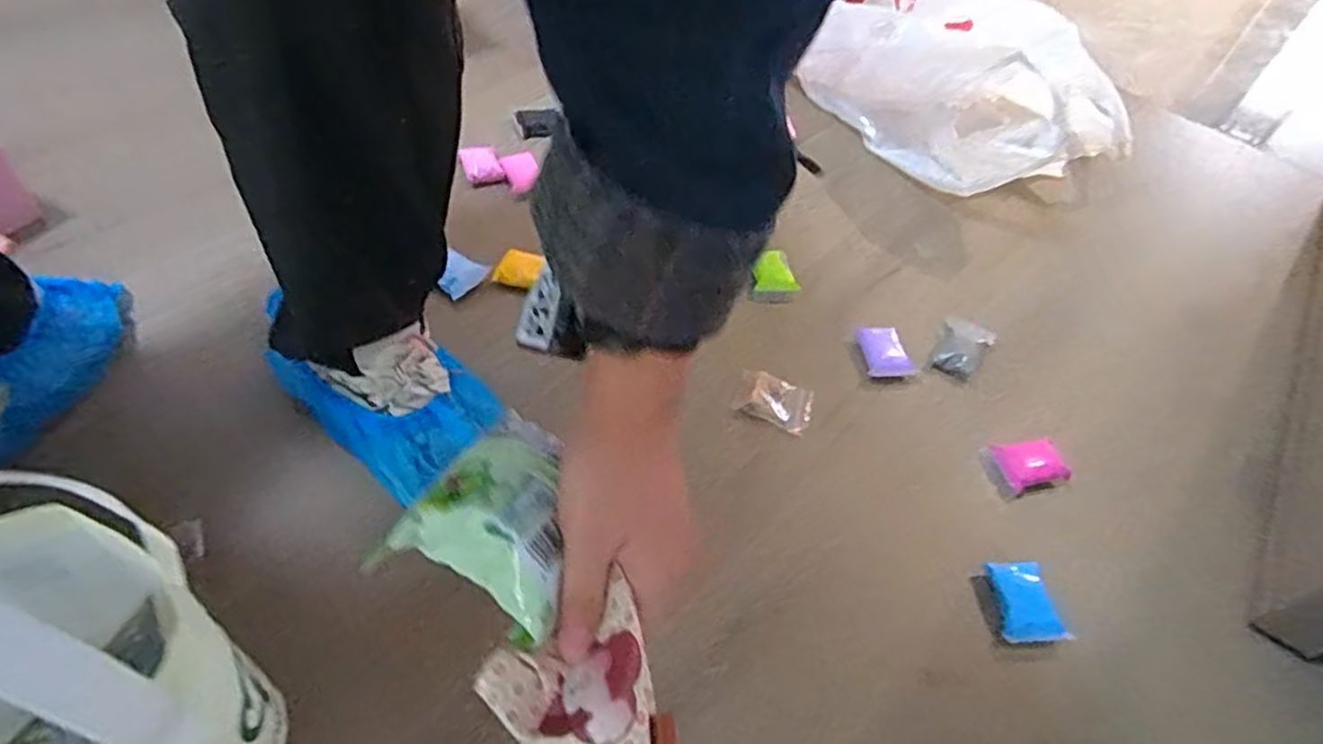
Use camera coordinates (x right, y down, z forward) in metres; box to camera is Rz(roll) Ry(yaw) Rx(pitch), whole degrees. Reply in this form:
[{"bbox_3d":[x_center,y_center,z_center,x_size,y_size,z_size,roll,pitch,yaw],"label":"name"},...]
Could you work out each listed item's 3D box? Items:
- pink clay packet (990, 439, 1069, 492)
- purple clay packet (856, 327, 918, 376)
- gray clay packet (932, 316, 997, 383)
[{"bbox_3d":[0.351,0.086,0.678,0.059,0.011,0.047,-6,49,-7],"label":"pink clay packet"},{"bbox_3d":[0.232,-0.021,0.735,0.043,0.025,0.057,-10,49,-11],"label":"purple clay packet"},{"bbox_3d":[0.319,-0.023,0.757,0.050,0.021,0.076,26,52,20],"label":"gray clay packet"}]

